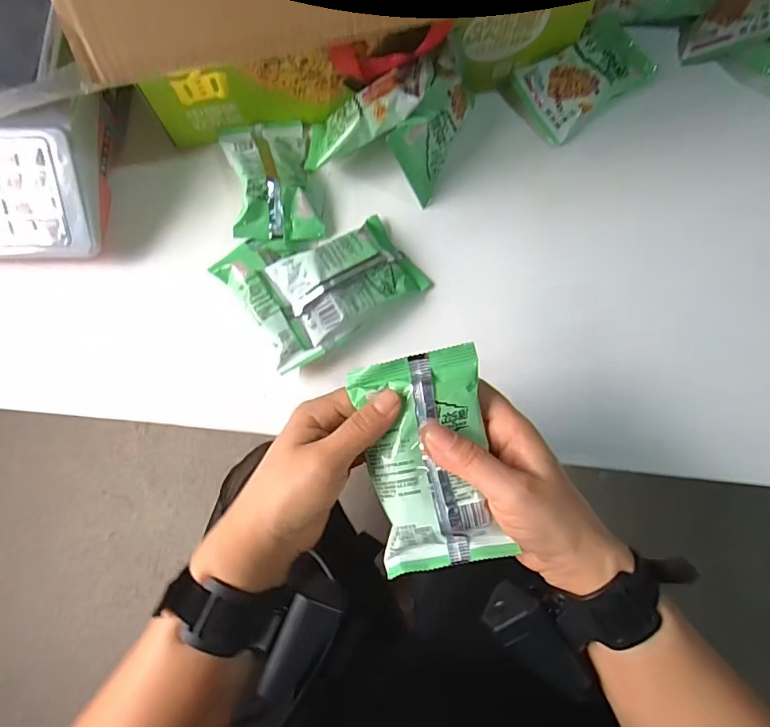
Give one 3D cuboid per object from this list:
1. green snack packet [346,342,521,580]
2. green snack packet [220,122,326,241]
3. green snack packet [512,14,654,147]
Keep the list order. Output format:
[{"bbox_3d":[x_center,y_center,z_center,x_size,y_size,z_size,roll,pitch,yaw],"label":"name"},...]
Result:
[{"bbox_3d":[0.028,0.059,0.293,0.075,0.029,0.124,-12,76,-2],"label":"green snack packet"},{"bbox_3d":[-0.109,-0.178,0.455,0.076,0.033,0.128,-12,76,-2],"label":"green snack packet"},{"bbox_3d":[0.200,-0.291,0.482,0.127,0.031,0.083,-32,77,-7],"label":"green snack packet"}]

